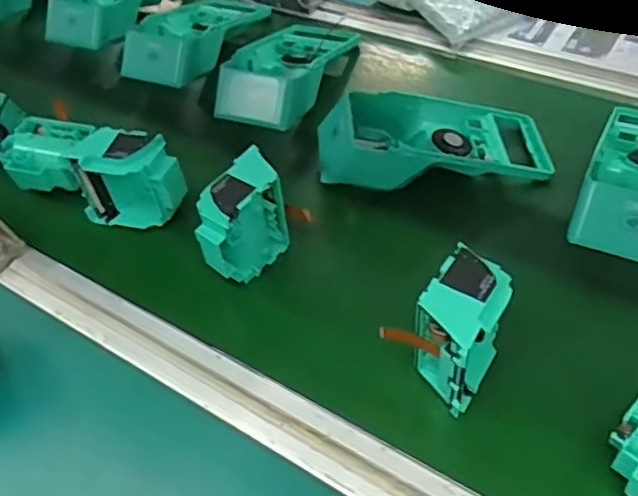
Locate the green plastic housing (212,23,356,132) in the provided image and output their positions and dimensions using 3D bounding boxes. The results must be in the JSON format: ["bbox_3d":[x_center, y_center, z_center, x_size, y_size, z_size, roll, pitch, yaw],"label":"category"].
[{"bbox_3d":[-0.030,-0.182,0.627,0.094,0.046,0.195,15,50,20],"label":"green plastic housing"}]

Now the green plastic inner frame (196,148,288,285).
[{"bbox_3d":[-0.058,-0.017,0.468,0.040,0.079,0.079,27,55,29],"label":"green plastic inner frame"}]

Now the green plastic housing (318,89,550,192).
[{"bbox_3d":[0.094,-0.094,0.532,0.192,0.053,0.099,-4,46,4],"label":"green plastic housing"}]

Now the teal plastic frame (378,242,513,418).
[{"bbox_3d":[0.086,0.052,0.388,0.047,0.079,0.077,23,53,26],"label":"teal plastic frame"}]

